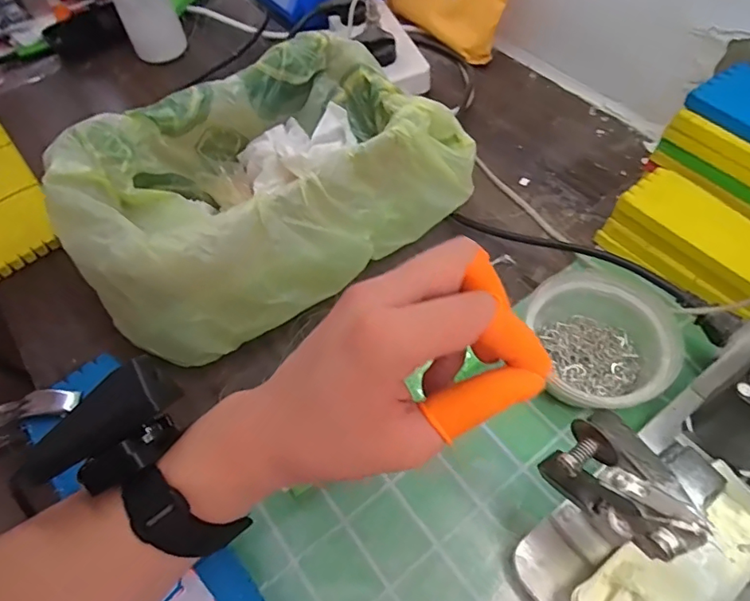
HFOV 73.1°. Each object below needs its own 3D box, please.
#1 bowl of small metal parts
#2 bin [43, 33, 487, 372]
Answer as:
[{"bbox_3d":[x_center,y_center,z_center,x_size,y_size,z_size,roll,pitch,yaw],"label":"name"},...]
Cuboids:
[{"bbox_3d":[0.156,0.031,0.359,0.094,0.053,0.098,-16,58,-7],"label":"bowl of small metal parts"},{"bbox_3d":[-0.081,-0.086,0.411,0.301,0.123,0.162,-30,60,-15],"label":"bin"}]

